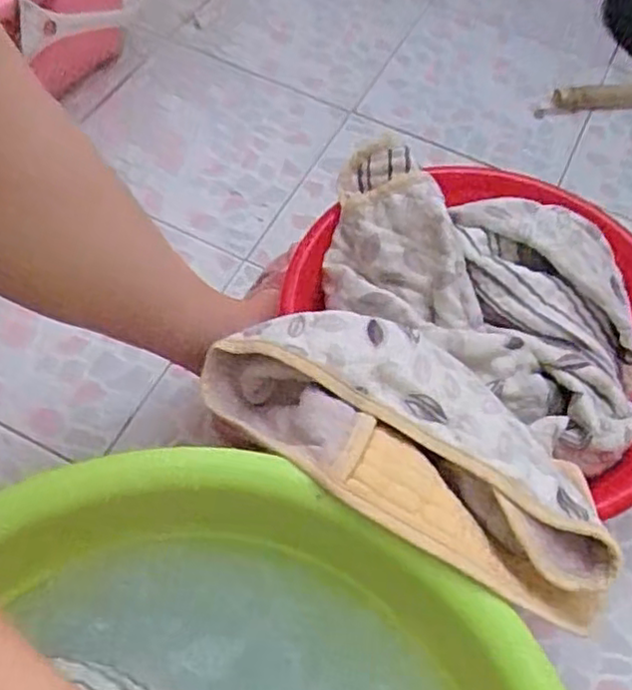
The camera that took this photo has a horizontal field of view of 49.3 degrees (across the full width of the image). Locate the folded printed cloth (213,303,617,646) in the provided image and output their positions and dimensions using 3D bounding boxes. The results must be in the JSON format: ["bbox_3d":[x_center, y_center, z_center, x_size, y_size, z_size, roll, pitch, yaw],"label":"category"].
[{"bbox_3d":[0.067,0.072,0.514,0.314,0.070,0.143,37,63,17],"label":"folded printed cloth"}]

